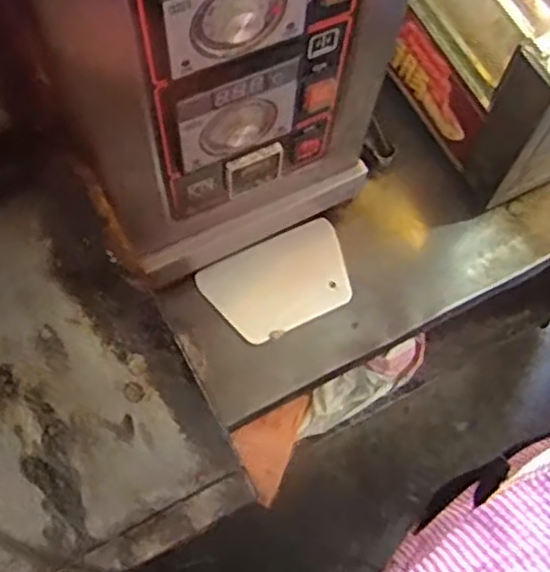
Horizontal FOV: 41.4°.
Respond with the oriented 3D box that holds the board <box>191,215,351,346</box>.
[{"bbox_3d":[0.005,-0.003,0.729,0.146,0.011,0.097,-24,69,-15],"label":"board"}]

